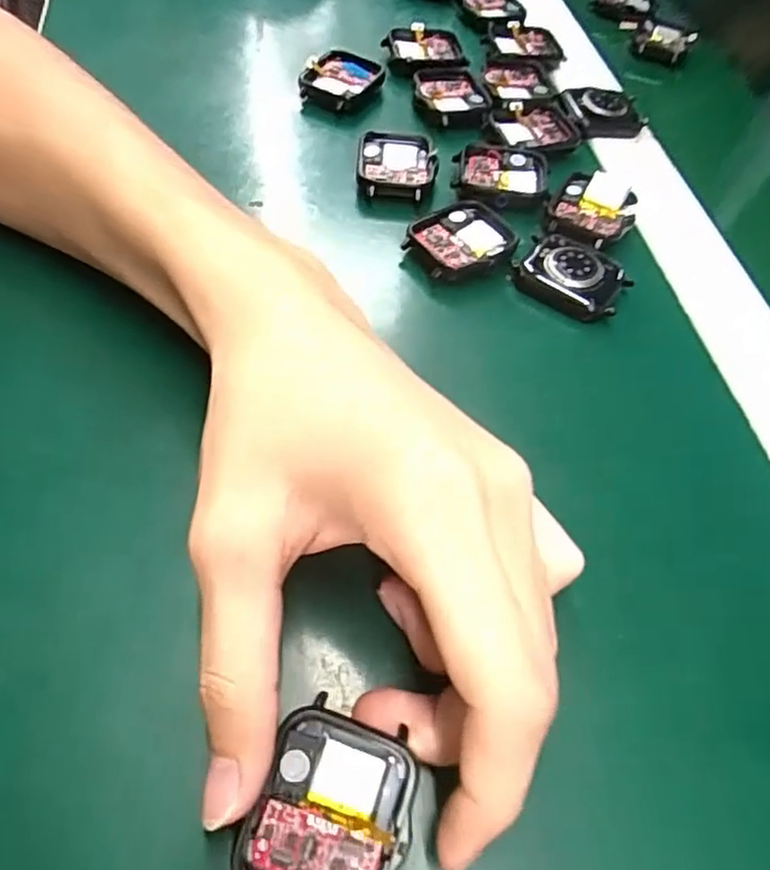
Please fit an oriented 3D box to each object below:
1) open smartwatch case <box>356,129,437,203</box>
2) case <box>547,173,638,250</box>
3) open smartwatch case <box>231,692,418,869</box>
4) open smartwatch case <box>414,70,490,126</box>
[{"bbox_3d":[0.006,-0.133,0.313,0.037,0.007,0.044,5,55,-3],"label":"open smartwatch case"},{"bbox_3d":[0.097,-0.106,0.302,0.037,0.010,0.047,29,57,13],"label":"case"},{"bbox_3d":[-0.014,0.095,0.159,0.037,0.011,0.045,23,70,4],"label":"open smartwatch case"},{"bbox_3d":[0.036,-0.185,0.352,0.038,0.009,0.042,-2,56,-9],"label":"open smartwatch case"}]

